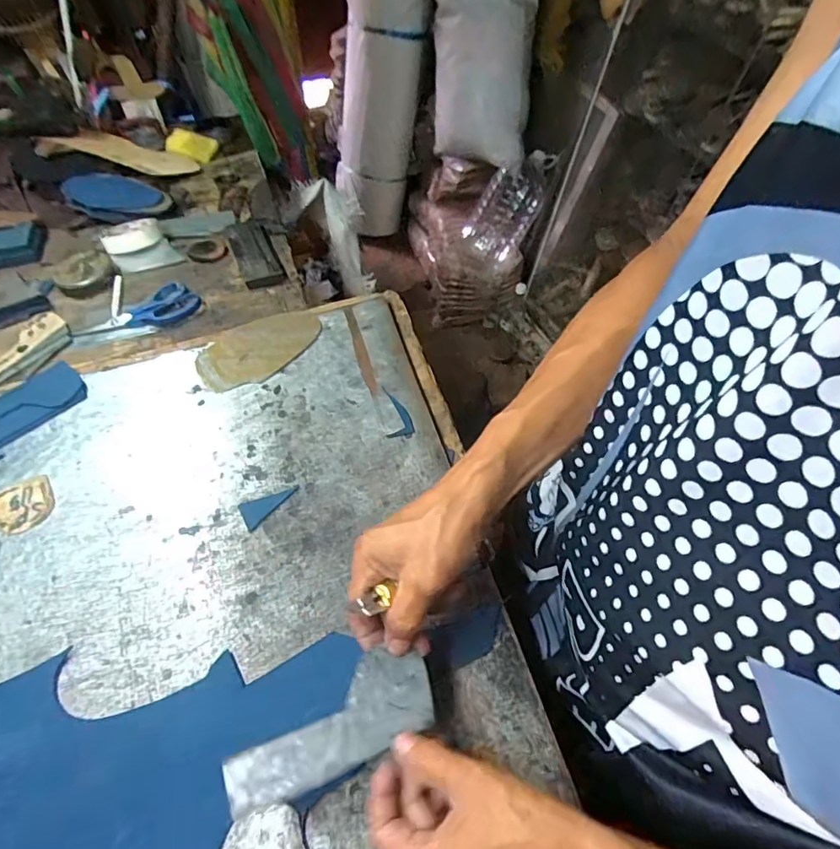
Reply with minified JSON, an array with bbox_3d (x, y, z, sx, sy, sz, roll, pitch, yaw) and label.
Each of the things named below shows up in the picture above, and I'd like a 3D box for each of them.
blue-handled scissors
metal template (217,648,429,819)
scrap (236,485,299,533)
[{"bbox_3d":[-0.366,-0.142,0.679,0.154,0.010,0.066,-27,55,-18],"label":"blue-handled scissors"},{"bbox_3d":[-0.054,0.189,0.331,0.132,0.004,0.053,-16,67,-21],"label":"metal template"},{"bbox_3d":[-0.140,0.074,0.490,0.054,0.004,0.028,-27,55,-18],"label":"scrap"}]

